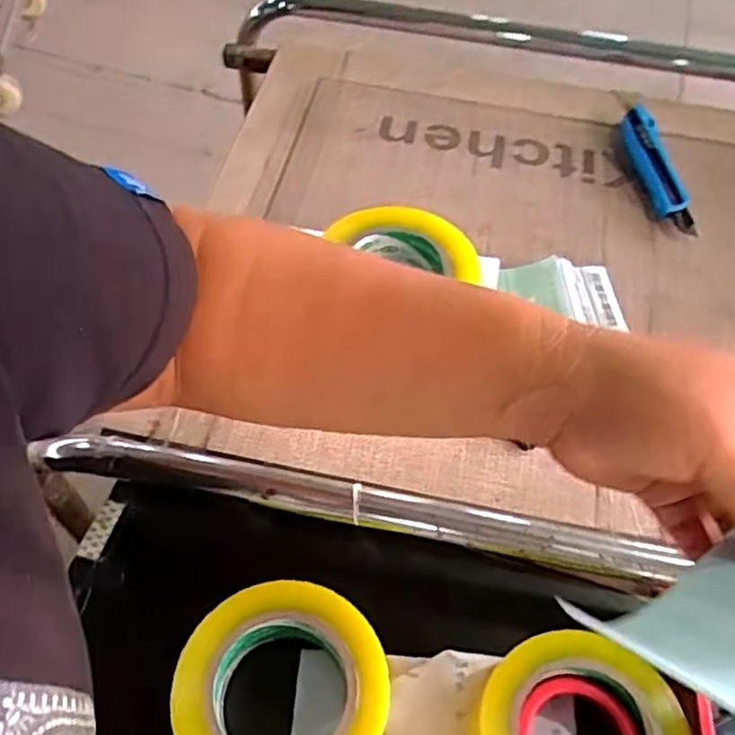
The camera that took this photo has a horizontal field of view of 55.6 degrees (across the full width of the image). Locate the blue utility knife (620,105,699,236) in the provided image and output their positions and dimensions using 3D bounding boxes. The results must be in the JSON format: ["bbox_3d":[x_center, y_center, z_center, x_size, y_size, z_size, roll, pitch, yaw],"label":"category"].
[{"bbox_3d":[0.269,-0.183,0.649,0.031,0.024,0.149,-1,57,-4],"label":"blue utility knife"}]

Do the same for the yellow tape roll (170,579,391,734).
[{"bbox_3d":[-0.048,0.191,0.406,0.115,0.049,0.116,2,57,-3],"label":"yellow tape roll"}]

